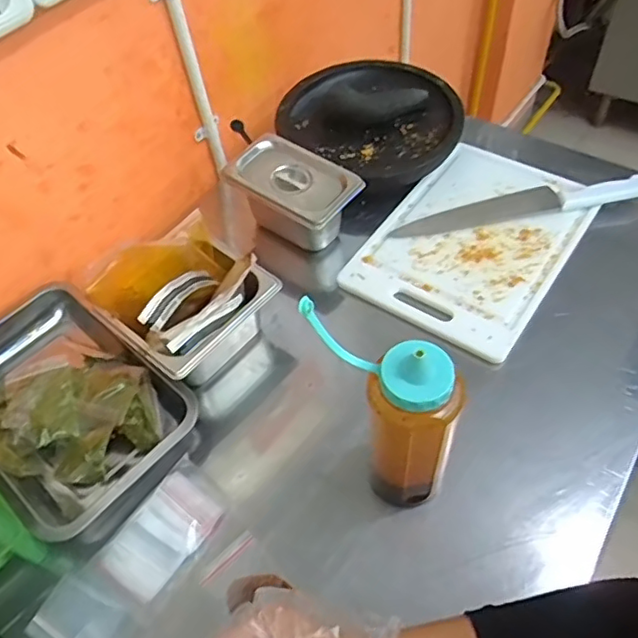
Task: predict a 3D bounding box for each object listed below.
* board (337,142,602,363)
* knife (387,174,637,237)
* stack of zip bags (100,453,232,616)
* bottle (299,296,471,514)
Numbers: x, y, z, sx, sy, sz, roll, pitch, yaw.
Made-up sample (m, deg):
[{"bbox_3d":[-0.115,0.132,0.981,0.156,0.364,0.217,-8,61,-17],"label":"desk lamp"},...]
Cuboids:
[{"bbox_3d":[0.217,-0.123,0.836,0.255,0.024,0.338,29,61,23],"label":"board"},{"bbox_3d":[0.287,-0.170,0.844,0.356,0.024,0.055,-7,54,-1],"label":"knife"},{"bbox_3d":[-0.158,0.223,0.624,0.087,0.023,0.134,28,61,22],"label":"stack of zip bags"},{"bbox_3d":[0.058,0.099,0.552,0.136,0.257,0.071,11,56,12],"label":"bottle"}]

